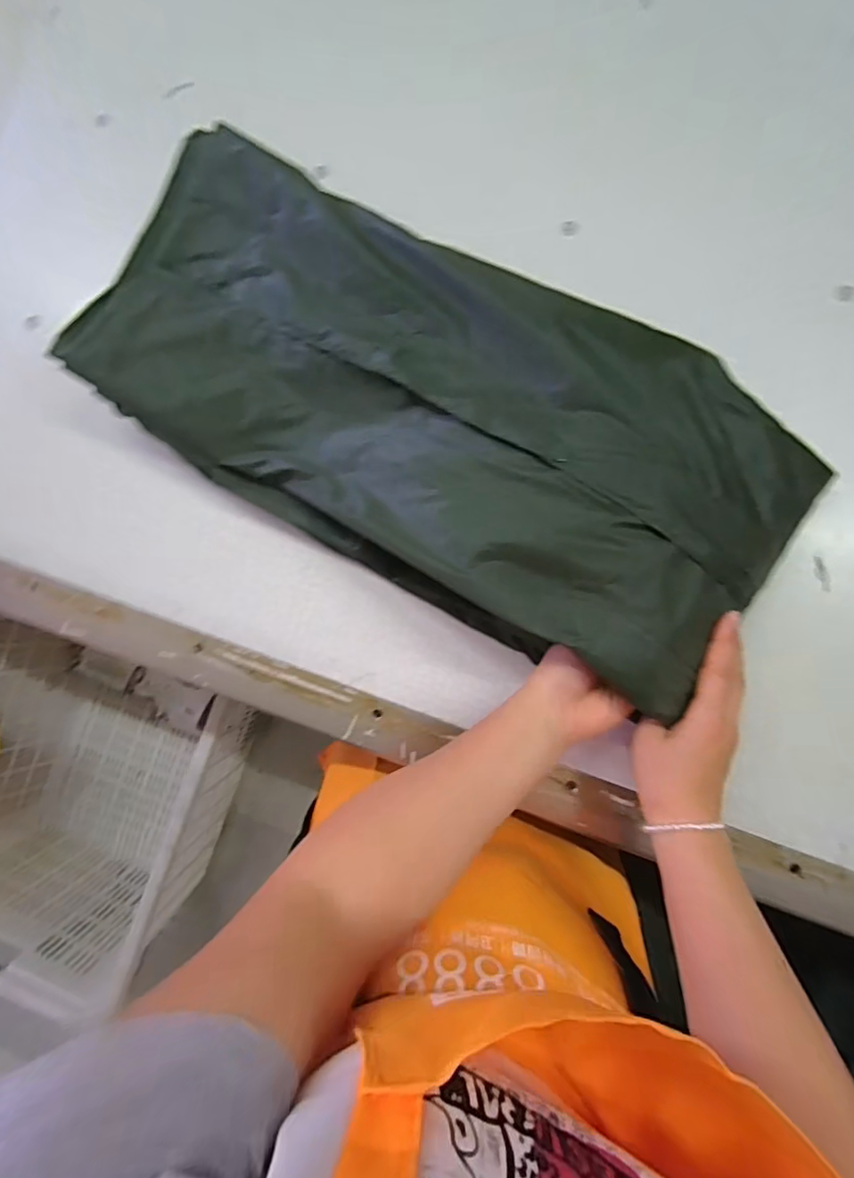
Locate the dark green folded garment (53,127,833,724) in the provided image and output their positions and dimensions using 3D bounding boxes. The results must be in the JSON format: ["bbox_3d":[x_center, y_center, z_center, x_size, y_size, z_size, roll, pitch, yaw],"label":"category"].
[{"bbox_3d":[-0.002,-0.140,0.415,0.573,0.082,0.249,31,89,12],"label":"dark green folded garment"}]

